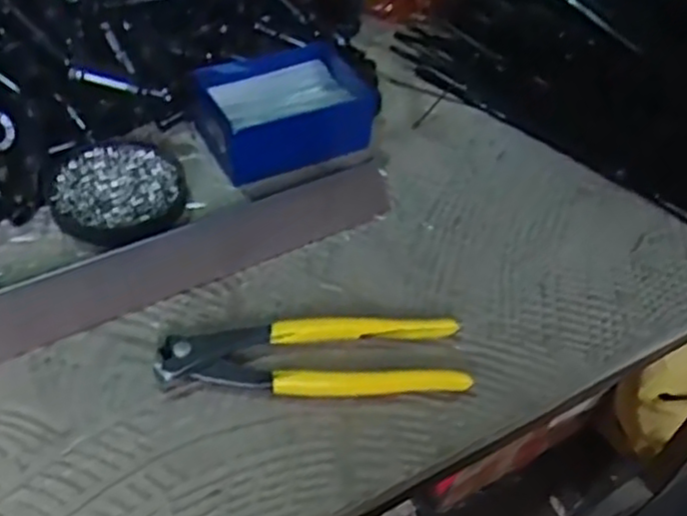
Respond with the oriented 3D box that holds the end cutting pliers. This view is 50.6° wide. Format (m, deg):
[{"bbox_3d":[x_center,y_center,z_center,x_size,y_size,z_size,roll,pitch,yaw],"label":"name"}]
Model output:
[{"bbox_3d":[-0.016,0.049,0.395,0.161,0.014,0.054,1,48,-6],"label":"end cutting pliers"}]

